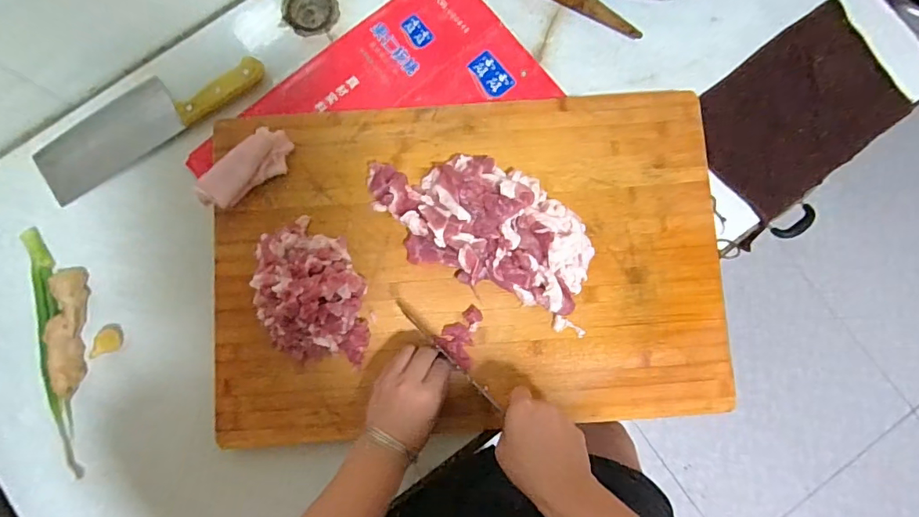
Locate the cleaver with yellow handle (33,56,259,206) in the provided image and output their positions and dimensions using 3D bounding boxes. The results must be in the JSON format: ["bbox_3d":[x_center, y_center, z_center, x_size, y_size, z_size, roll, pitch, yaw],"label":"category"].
[{"bbox_3d":[-0.370,-0.170,0.572,0.280,0.024,0.076,-31,83,-3],"label":"cleaver with yellow handle"}]

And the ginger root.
[{"bbox_3d":[-0.438,0.079,0.539,0.029,0.026,0.141,-5,82,1],"label":"ginger root"}]

